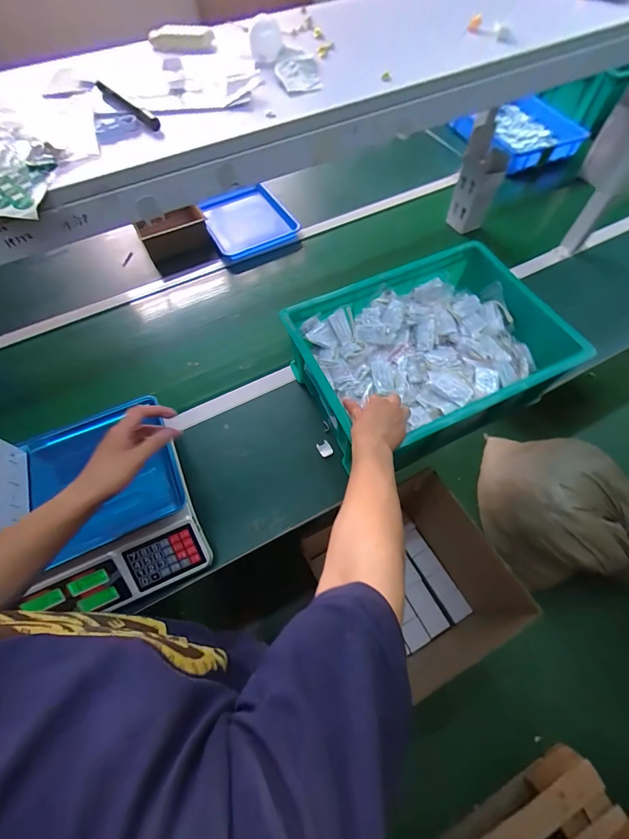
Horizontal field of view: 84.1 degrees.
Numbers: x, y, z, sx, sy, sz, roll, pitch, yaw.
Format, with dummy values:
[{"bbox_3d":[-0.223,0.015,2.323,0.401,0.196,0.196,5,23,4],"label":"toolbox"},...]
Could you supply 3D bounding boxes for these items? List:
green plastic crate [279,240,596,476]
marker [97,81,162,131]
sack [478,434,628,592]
[{"bbox_3d":[0.226,-0.130,0.729,0.477,0.160,0.349,-22,63,-10],"label":"green plastic crate"},{"bbox_3d":[-0.240,-0.402,0.447,0.014,0.016,0.140,-38,67,-17],"label":"marker"},{"bbox_3d":[0.836,0.310,1.202,0.409,0.324,0.620,-32,65,-14],"label":"sack"}]

